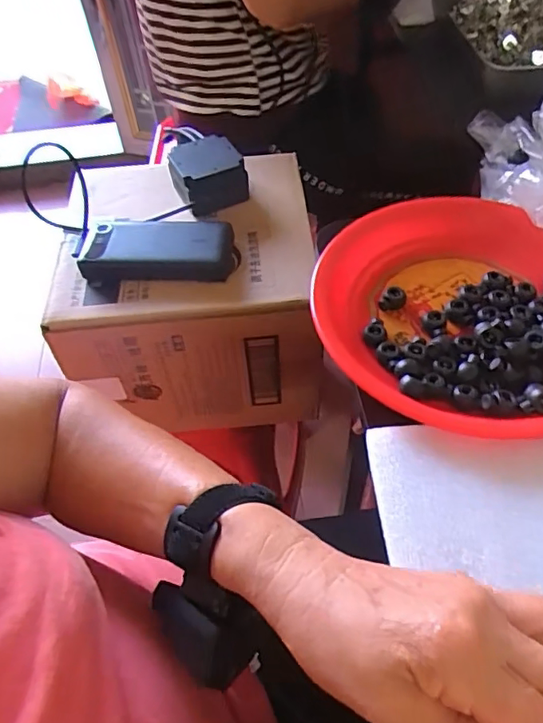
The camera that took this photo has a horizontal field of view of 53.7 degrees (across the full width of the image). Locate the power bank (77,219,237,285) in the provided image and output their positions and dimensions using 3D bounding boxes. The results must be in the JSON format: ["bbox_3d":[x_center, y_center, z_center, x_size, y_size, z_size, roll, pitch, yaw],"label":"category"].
[{"bbox_3d":[-0.122,-0.119,0.576,0.161,0.034,0.069,-1,53,3],"label":"power bank"}]

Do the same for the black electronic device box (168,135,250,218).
[{"bbox_3d":[-0.074,-0.220,0.630,0.082,0.059,0.072,-13,53,-6],"label":"black electronic device box"}]

